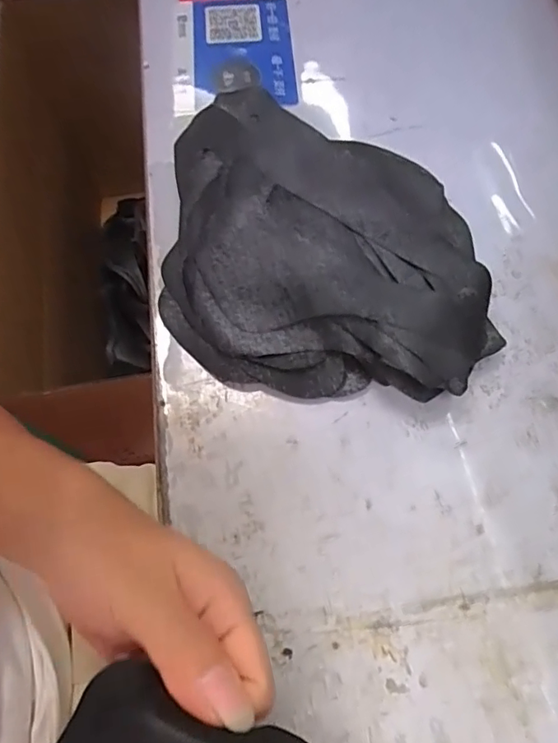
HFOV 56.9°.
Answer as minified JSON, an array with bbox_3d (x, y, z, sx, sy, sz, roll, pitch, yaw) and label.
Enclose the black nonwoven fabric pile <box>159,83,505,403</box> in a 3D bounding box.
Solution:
[{"bbox_3d":[0.034,-0.116,0.409,0.249,0.044,0.277,1,67,2],"label":"black nonwoven fabric pile"}]

